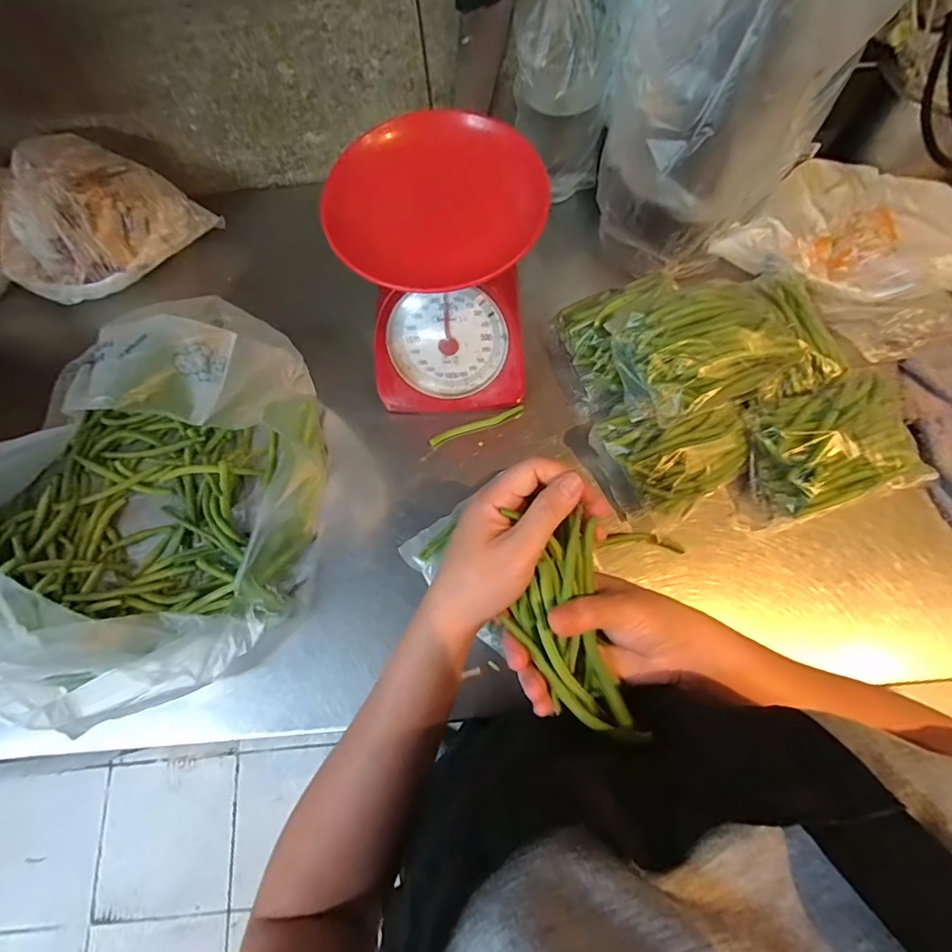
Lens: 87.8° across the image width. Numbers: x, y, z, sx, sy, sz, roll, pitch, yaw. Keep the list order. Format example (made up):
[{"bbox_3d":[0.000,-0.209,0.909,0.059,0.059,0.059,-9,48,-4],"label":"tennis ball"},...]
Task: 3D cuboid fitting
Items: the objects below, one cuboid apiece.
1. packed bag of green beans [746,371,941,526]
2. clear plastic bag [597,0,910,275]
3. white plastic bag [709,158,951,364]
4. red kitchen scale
[{"bbox_3d":[0.292,-0.026,0.410,0.135,0.050,0.098,-16,71,-3],"label":"packed bag of green beans"},{"bbox_3d":[0.201,-0.304,0.378,0.158,0.276,0.100,-21,71,-5],"label":"clear plastic bag"},{"bbox_3d":[0.362,-0.211,0.461,0.178,0.060,0.197,-40,73,-11],"label":"white plastic bag"},{"bbox_3d":[-0.023,-0.161,0.406,0.153,0.183,0.146,-1,70,3],"label":"red kitchen scale"}]

